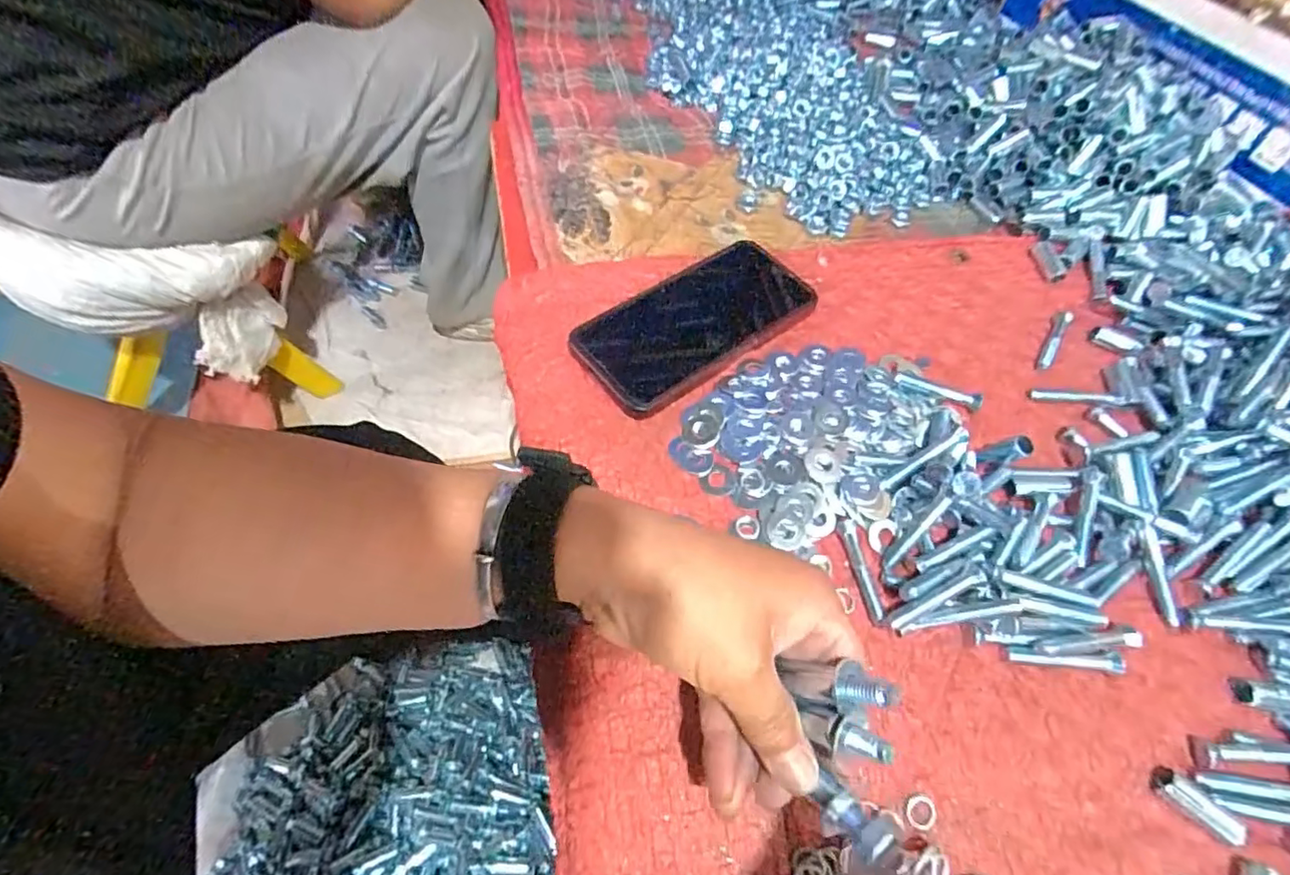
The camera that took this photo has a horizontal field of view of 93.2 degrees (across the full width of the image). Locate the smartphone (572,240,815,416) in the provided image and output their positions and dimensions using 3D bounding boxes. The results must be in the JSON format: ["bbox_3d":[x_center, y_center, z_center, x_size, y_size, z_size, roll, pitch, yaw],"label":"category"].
[{"bbox_3d":[0.033,-0.080,0.411,0.163,0.015,0.078,-34,65,-21],"label":"smartphone"}]

